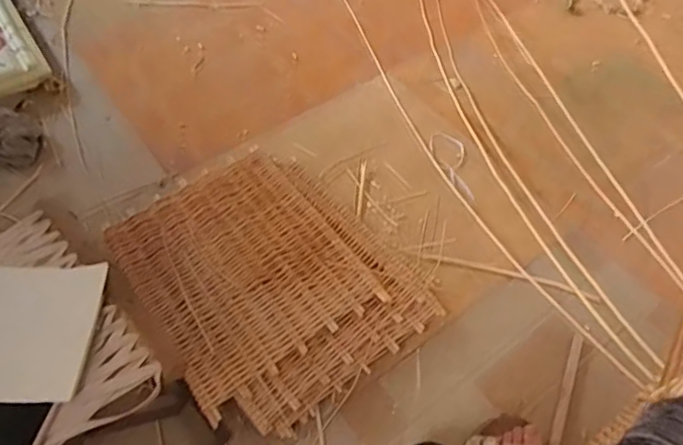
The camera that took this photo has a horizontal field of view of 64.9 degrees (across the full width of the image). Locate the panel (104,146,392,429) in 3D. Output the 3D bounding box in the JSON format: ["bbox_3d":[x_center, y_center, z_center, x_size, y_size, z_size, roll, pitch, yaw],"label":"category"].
[{"bbox_3d":[-0.179,0.065,0.939,0.338,0.019,0.404,-30,61,-20],"label":"panel"}]

